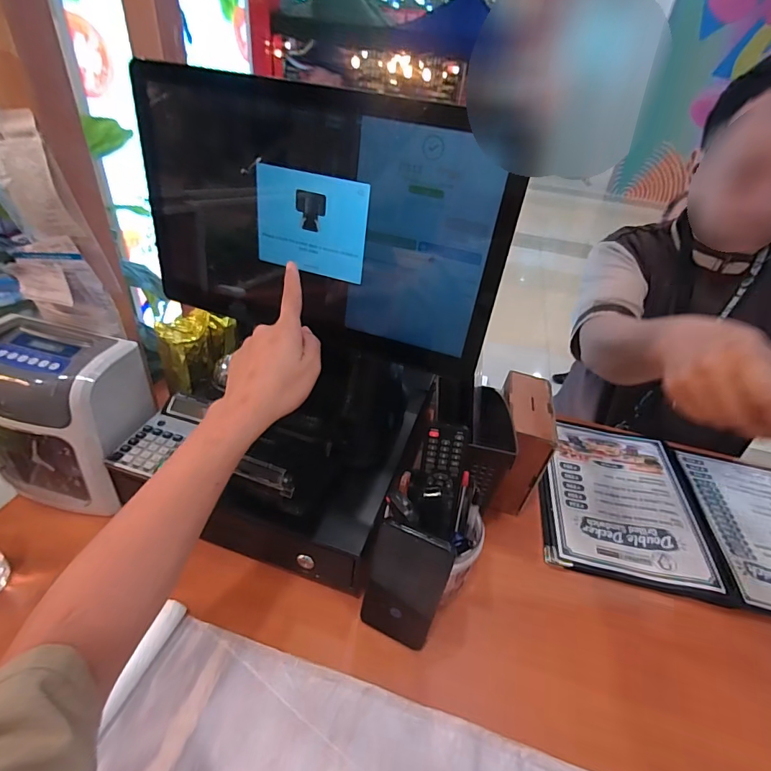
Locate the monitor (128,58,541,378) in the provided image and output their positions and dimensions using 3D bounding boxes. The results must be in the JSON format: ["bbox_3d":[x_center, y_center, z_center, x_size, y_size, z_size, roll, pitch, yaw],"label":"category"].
[{"bbox_3d":[-0.068,-0.150,0.417,0.363,0.224,0.028,17,40,10],"label":"monitor"}]

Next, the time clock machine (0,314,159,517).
[{"bbox_3d":[-0.418,0.050,0.560,0.184,0.226,0.117,12,37,4],"label":"time clock machine"}]

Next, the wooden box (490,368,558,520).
[{"bbox_3d":[0.198,0.085,0.655,0.066,0.147,0.157,13,37,7],"label":"wooden box"}]

